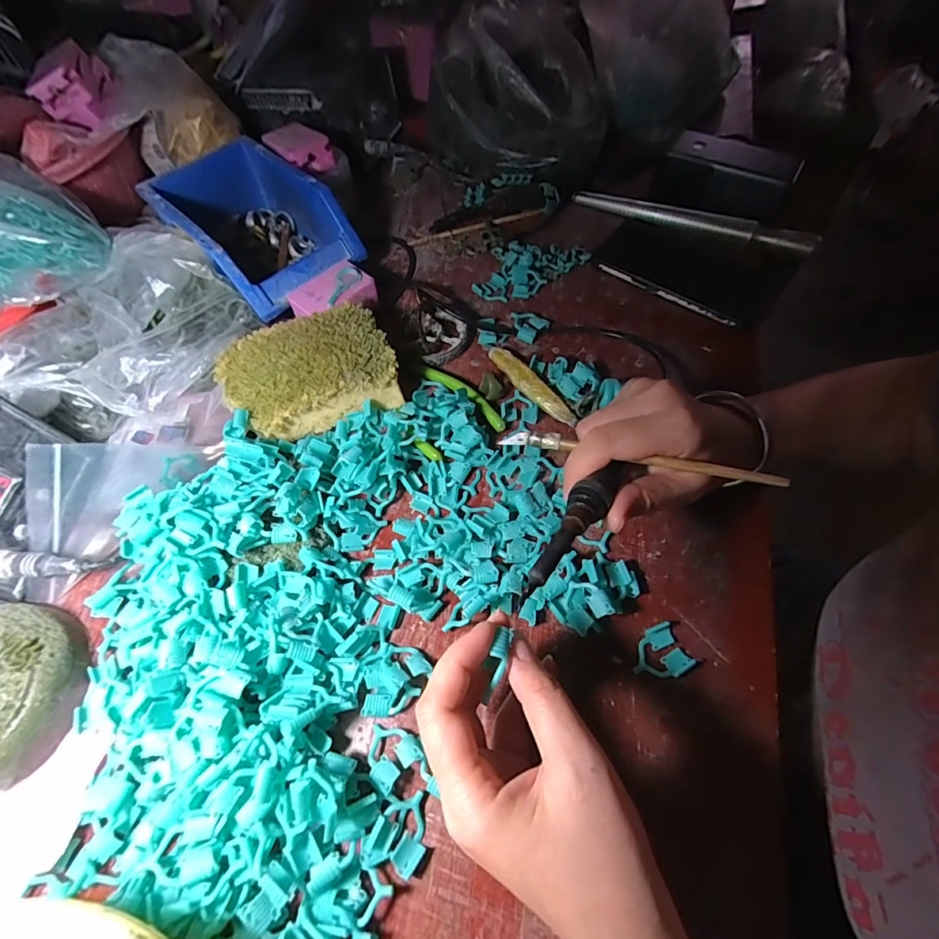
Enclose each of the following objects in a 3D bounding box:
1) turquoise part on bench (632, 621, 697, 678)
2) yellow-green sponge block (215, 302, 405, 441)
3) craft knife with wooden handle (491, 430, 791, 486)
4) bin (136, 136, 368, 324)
[{"bbox_3d":[0.118,0.115,0.288,0.035,0.006,0.029,-27,64,-13],"label":"turquoise part on bench"},{"bbox_3d":[-0.130,-0.078,0.374,0.133,0.040,0.093,-19,63,-9],"label":"yellow-green sponge block"},{"bbox_3d":[0.091,-0.008,0.265,0.156,0.011,0.007,12,61,23],"label":"craft knife with wooden handle"},{"bbox_3d":[-0.208,-0.233,0.451,0.123,0.070,0.192,-41,68,-19],"label":"bin"}]

